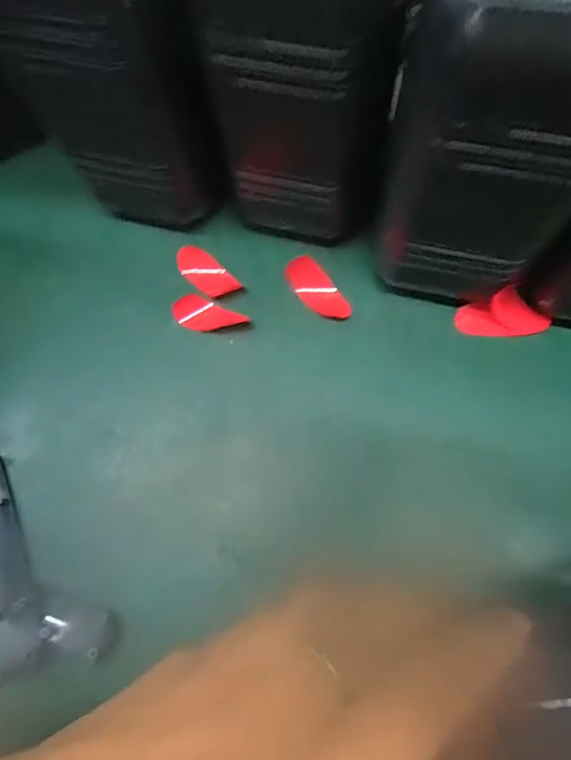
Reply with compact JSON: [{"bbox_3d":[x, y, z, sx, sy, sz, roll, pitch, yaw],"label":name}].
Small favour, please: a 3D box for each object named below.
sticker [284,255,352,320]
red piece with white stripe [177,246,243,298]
[{"bbox_3d":[0.017,-0.047,0.256,0.017,0.007,0.040,-44,88,-14],"label":"sticker"},{"bbox_3d":[-0.043,-0.058,0.263,0.036,0.004,0.017,42,84,9],"label":"red piece with white stripe"}]

